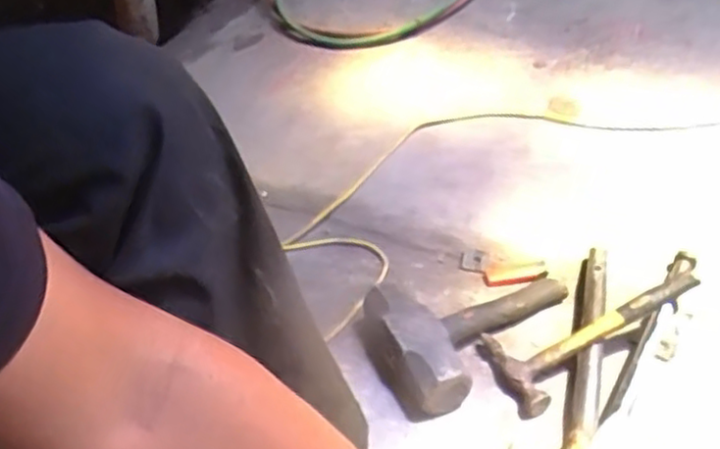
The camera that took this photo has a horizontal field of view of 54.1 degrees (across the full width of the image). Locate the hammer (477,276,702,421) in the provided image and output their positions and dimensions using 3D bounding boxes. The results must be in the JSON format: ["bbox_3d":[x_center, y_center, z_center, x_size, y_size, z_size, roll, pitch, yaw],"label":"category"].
[{"bbox_3d":[0.260,0.114,0.781,0.244,0.035,0.105,-27,42,-5],"label":"hammer"}]

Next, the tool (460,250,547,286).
[{"bbox_3d":[0.182,0.061,0.905,0.105,0.017,0.052,10,40,12],"label":"tool"}]

